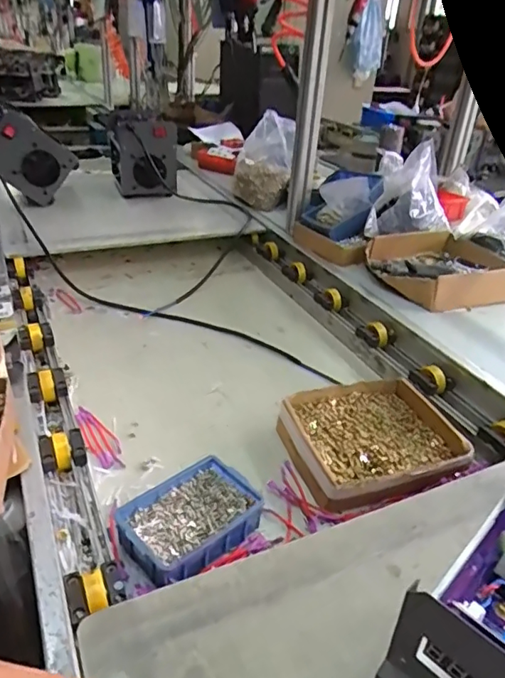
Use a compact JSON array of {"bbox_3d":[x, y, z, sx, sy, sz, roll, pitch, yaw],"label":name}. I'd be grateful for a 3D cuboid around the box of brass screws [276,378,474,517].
[{"bbox_3d":[0.164,0.135,0.731,0.230,0.043,0.212,-9,33,-20],"label":"box of brass screws"}]

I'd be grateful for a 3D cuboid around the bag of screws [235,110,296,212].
[{"bbox_3d":[0.036,-0.479,1.440,0.157,0.225,0.189,6,31,3],"label":"bag of screws"}]

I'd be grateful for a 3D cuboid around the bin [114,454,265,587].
[{"bbox_3d":[-0.068,0.205,0.594,0.155,0.042,0.108,-24,41,-38],"label":"bin"}]

